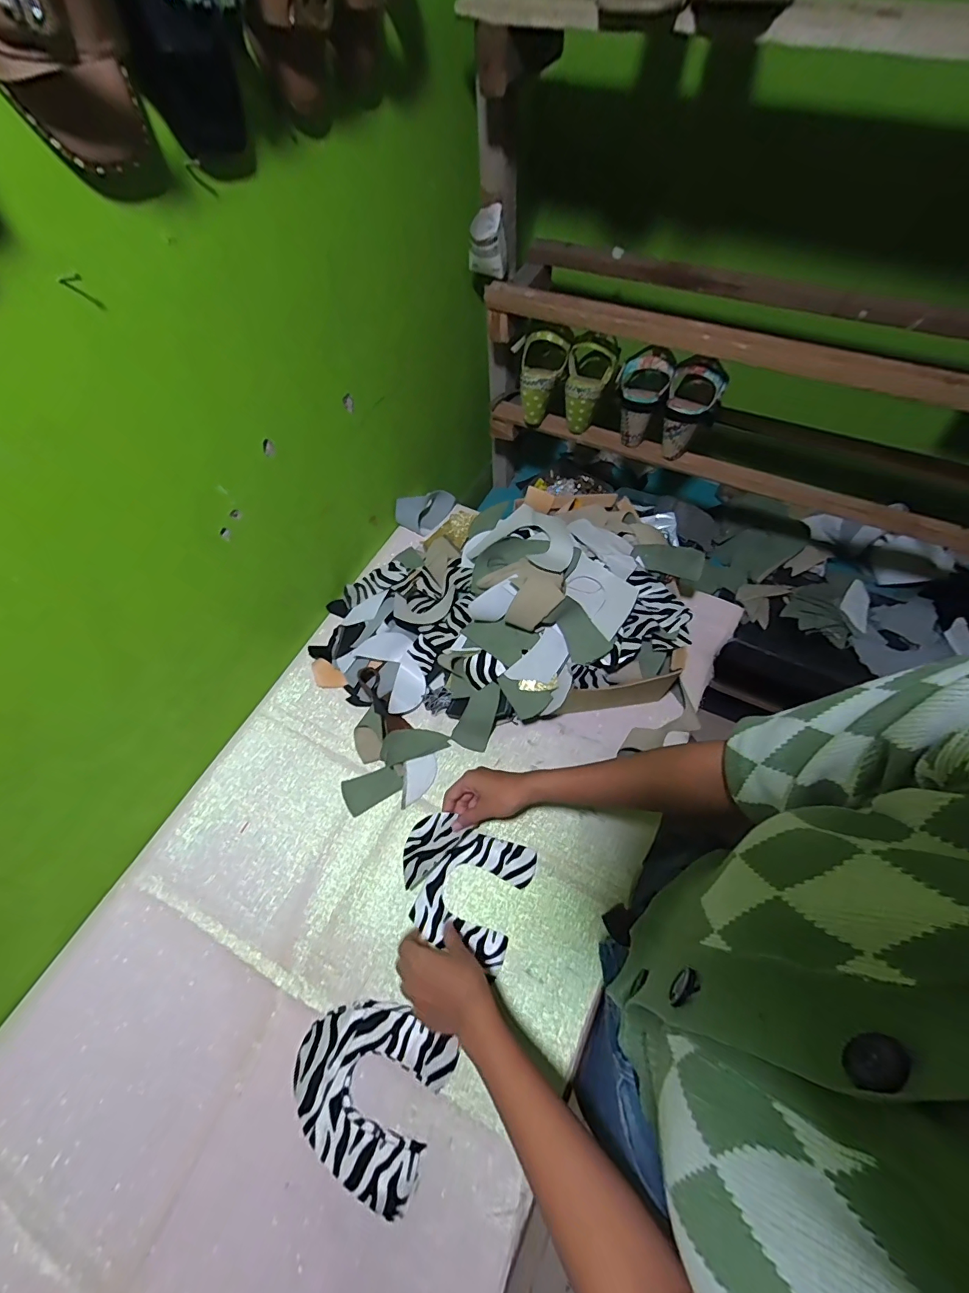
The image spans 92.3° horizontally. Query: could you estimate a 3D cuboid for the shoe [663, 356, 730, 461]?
[{"bbox_3d":[0.324,-0.377,0.744,0.082,0.137,0.067,26,64,15],"label":"shoe"}]

